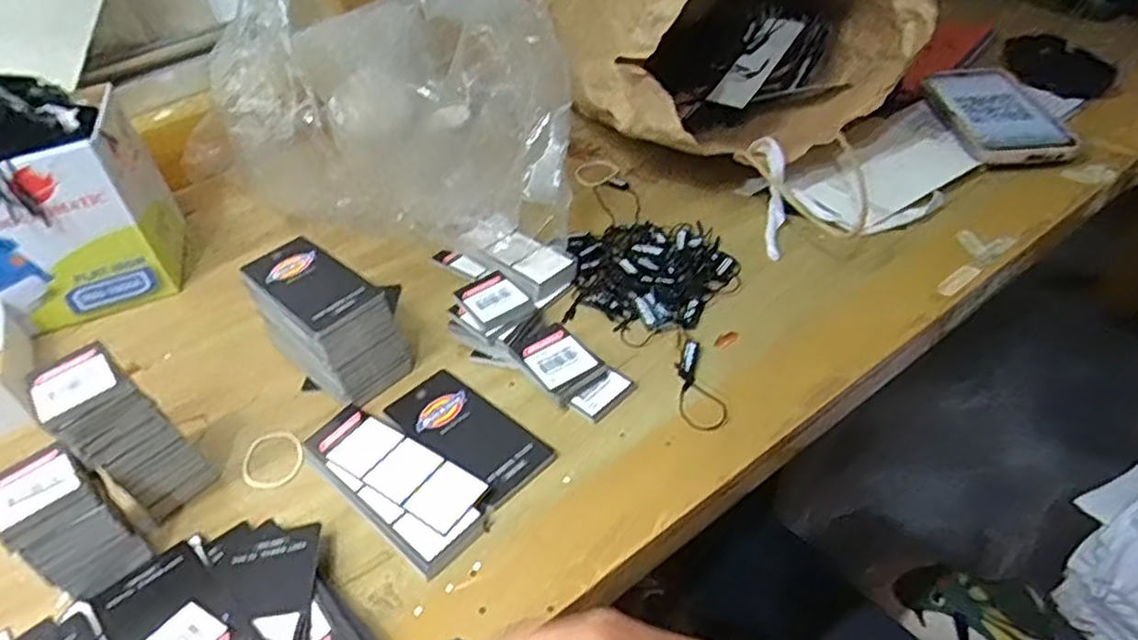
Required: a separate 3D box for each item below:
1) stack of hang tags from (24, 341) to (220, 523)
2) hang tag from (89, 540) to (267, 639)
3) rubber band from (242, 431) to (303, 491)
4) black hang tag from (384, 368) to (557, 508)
[{"bbox_3d":[-0.242,0.060,0.384,0.051,0.086,0.047,29,53,34],"label":"stack of hang tags"},{"bbox_3d":[-0.183,0.139,0.325,0.107,0.005,0.049,15,38,43],"label":"hang tag"},{"bbox_3d":[-0.178,0.084,0.423,0.045,0.004,0.038,25,52,33],"label":"rubber band"},{"bbox_3d":[-0.061,0.065,0.418,0.109,0.007,0.050,29,47,36],"label":"black hang tag"}]

